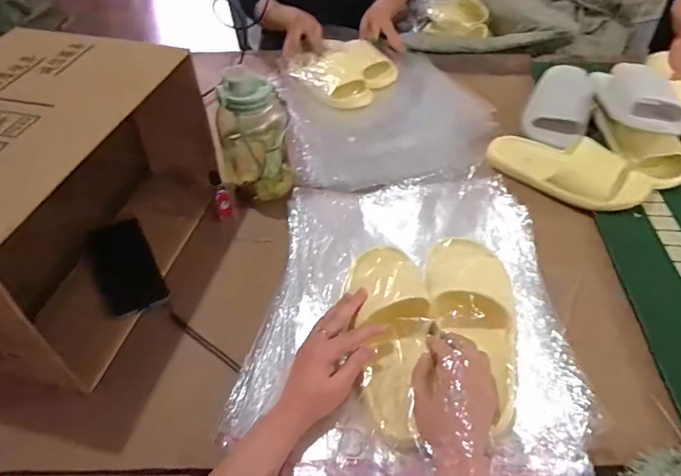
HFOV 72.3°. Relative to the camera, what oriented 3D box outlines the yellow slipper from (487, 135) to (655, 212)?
[{"bbox_3d":[0.367,-0.113,0.770,0.256,0.061,0.109,24,54,22],"label":"yellow slipper"}]

